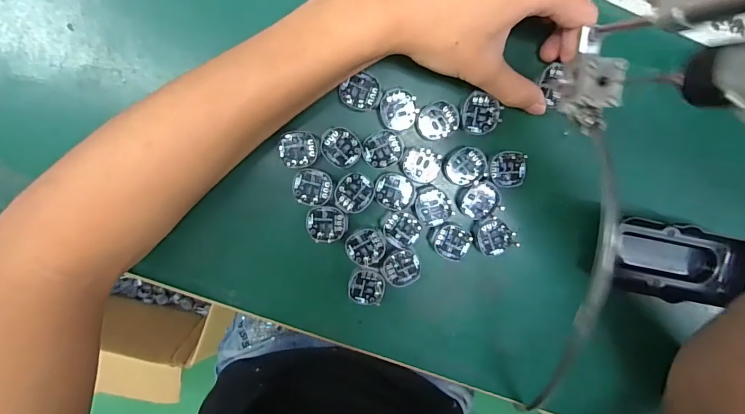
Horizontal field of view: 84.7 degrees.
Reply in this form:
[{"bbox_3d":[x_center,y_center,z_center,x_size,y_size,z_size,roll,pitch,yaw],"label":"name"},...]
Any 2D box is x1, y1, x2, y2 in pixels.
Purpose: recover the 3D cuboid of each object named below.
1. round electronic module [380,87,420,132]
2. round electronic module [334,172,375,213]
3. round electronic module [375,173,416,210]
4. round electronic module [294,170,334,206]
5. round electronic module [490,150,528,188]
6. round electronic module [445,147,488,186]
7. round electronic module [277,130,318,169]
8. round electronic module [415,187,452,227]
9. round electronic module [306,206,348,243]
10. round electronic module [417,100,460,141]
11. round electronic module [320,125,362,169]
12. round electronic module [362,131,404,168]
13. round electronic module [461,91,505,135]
[{"bbox_3d":[0.018,-0.065,0.274,0.026,0.004,0.026,0,98,-3],"label":"round electronic module"},{"bbox_3d":[-0.012,-0.009,0.281,0.025,0.004,0.028,31,95,-7],"label":"round electronic module"},{"bbox_3d":[0.016,-0.011,0.282,0.027,0.004,0.024,17,97,-5],"label":"round electronic module"},{"bbox_3d":[-0.041,-0.013,0.279,0.026,0.004,0.024,0,98,-3],"label":"round electronic module"},{"bbox_3d":[0.095,-0.026,0.285,0.024,0.005,0.024,0,98,-3],"label":"round electronic module"},{"bbox_3d":[0.066,-0.028,0.285,0.029,0.004,0.026,5,97,-4],"label":"round electronic module"},{"bbox_3d":[-0.050,-0.038,0.274,0.026,0.004,0.025,0,98,-3],"label":"round electronic module"},{"bbox_3d":[0.042,0.000,0.288,0.025,0.006,0.028,-40,98,3],"label":"round electronic module"},{"bbox_3d":[-0.031,0.012,0.282,0.028,0.004,0.024,3,98,-4],"label":"round electronic module"},{"bbox_3d":[0.045,-0.059,0.279,0.028,0.004,0.026,-3,98,-3],"label":"round electronic module"},{"bbox_3d":[-0.021,-0.040,0.276,0.024,0.004,0.027,-41,98,3],"label":"round electronic module"},{"bbox_3d":[0.007,-0.039,0.278,0.027,0.004,0.025,0,98,-3],"label":"round electronic module"},{"bbox_3d":[0.073,-0.063,0.276,0.026,0.008,0.024,0,98,-3],"label":"round electronic module"}]

